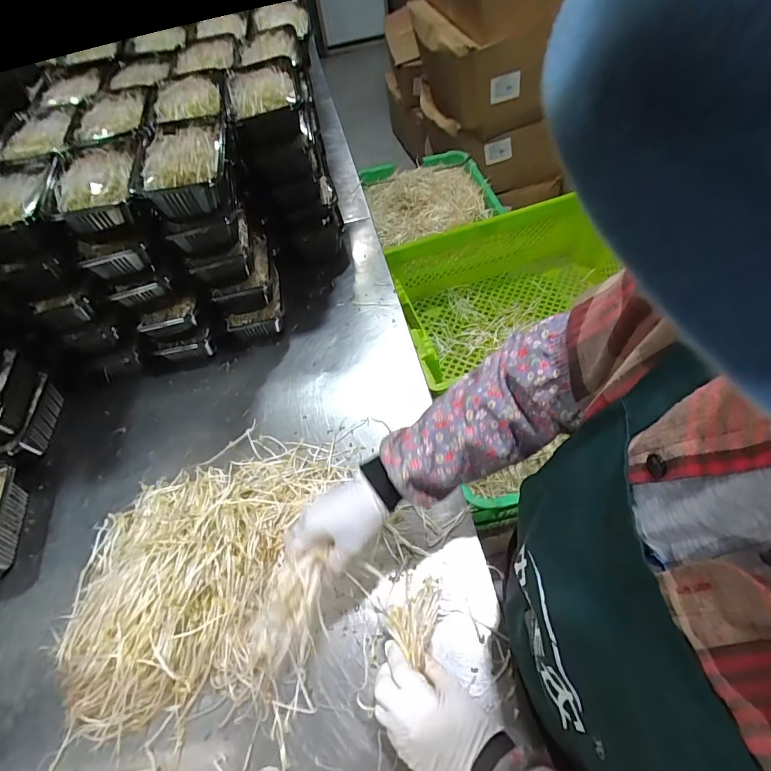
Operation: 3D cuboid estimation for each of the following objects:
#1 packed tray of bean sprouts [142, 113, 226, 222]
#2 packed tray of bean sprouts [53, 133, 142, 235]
[{"bbox_3d":[-0.279,-0.306,0.622,0.112,0.063,0.172,-11,59,-1],"label":"packed tray of bean sprouts"},{"bbox_3d":[-0.403,-0.283,0.621,0.116,0.048,0.168,-13,59,-2],"label":"packed tray of bean sprouts"}]

